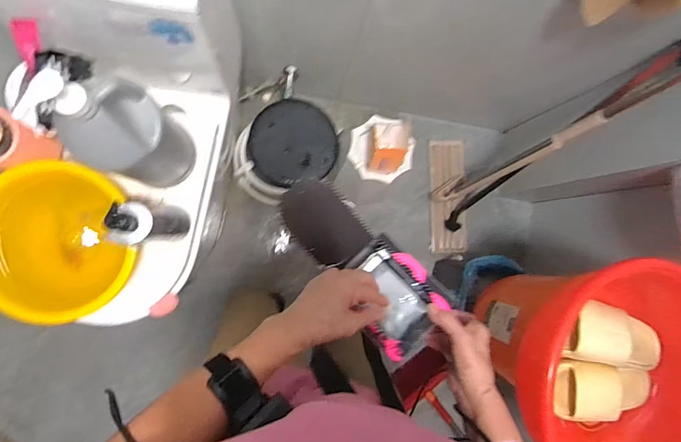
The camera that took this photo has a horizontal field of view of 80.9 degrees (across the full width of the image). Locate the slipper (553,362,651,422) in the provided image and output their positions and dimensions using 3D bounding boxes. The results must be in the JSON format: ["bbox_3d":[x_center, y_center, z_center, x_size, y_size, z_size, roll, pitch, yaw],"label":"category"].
[{"bbox_3d":[0.485,0.302,0.710,0.198,0.065,0.098,6,87,-21],"label":"slipper"}]

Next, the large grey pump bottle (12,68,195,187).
[{"bbox_3d":[-0.328,-0.137,0.655,0.102,0.351,0.132,25,85,-5],"label":"large grey pump bottle"}]

